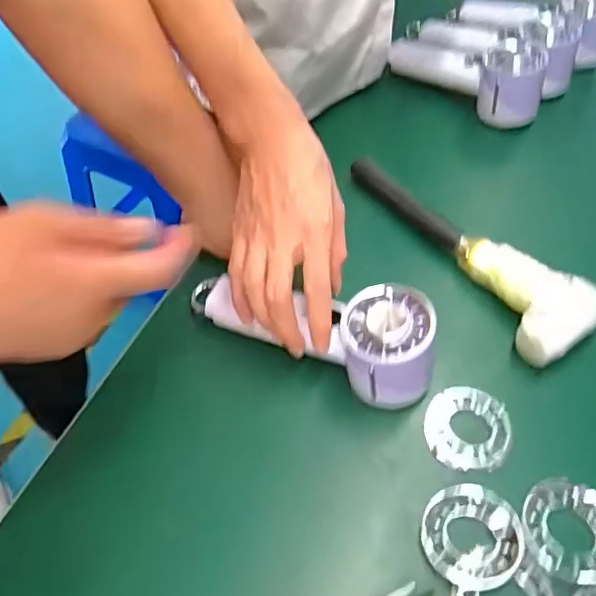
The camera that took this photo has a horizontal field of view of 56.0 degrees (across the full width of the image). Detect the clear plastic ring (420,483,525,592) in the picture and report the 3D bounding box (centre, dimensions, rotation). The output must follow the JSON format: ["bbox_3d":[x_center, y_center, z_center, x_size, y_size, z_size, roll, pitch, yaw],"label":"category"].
[{"bbox_3d":[0.108,0.145,0.348,0.058,0.009,0.064,10,54,6],"label":"clear plastic ring"}]

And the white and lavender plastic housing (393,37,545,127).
[{"bbox_3d":[0.192,-0.256,0.627,0.170,0.069,0.069,34,61,22],"label":"white and lavender plastic housing"}]

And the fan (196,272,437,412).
[{"bbox_3d":[0.007,0.025,0.432,0.201,0.063,0.065,12,53,26],"label":"fan"}]

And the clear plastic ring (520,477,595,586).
[{"bbox_3d":[0.172,0.146,0.352,0.059,0.015,0.059,0,54,0],"label":"clear plastic ring"}]

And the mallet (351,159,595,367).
[{"bbox_3d":[0.146,-0.055,0.485,0.071,0.038,0.253,-27,59,-19],"label":"mallet"}]

